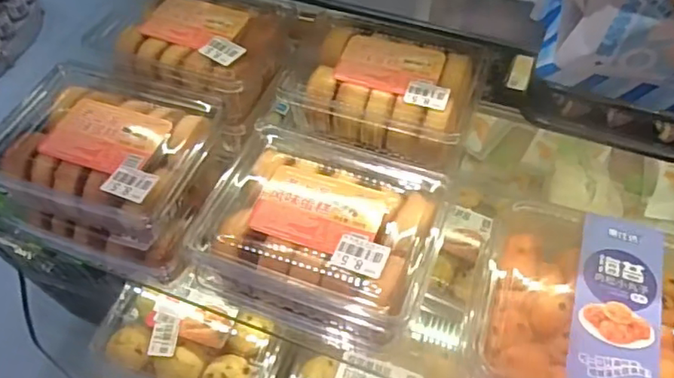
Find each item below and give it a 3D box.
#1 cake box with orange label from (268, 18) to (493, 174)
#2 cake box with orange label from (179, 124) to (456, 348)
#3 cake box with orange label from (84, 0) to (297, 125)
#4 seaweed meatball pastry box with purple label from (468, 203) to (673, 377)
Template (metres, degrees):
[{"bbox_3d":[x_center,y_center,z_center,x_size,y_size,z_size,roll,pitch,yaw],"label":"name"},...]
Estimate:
[{"bbox_3d":[0.044,-0.099,0.588,0.182,0.063,0.129,16,55,12],"label":"cake box with orange label"},{"bbox_3d":[-0.012,0.035,0.506,0.188,0.085,0.147,20,56,14],"label":"cake box with orange label"},{"bbox_3d":[-0.151,-0.146,0.626,0.174,0.076,0.153,18,55,13],"label":"cake box with orange label"},{"bbox_3d":[0.219,0.105,0.446,0.218,0.054,0.179,14,55,10],"label":"seaweed meatball pastry box with purple label"}]

